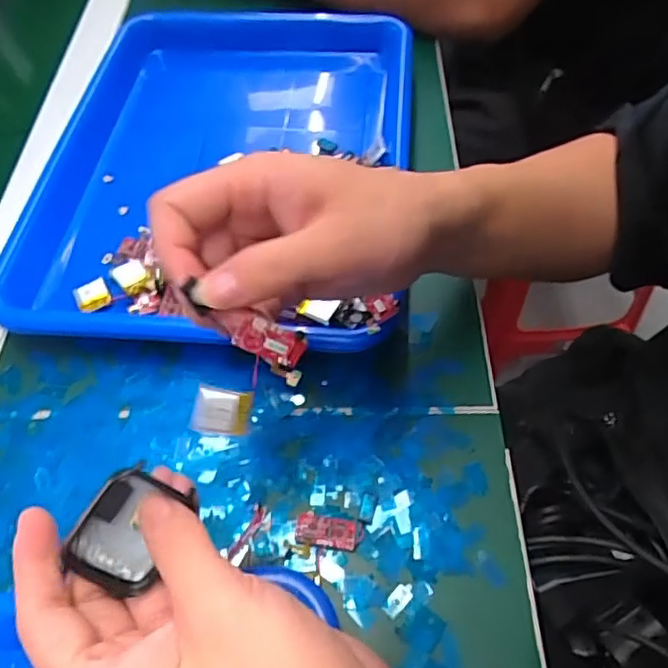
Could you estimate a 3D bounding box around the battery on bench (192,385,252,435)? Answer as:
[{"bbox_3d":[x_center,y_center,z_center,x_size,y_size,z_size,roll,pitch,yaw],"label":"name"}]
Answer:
[{"bbox_3d":[-0.047,0.032,0.256,0.023,0.004,0.019,9,96,-14],"label":"battery on bench"}]

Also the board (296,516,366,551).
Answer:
[{"bbox_3d":[-0.002,0.100,0.306,0.033,0.006,0.015,4,56,5],"label":"board"}]

